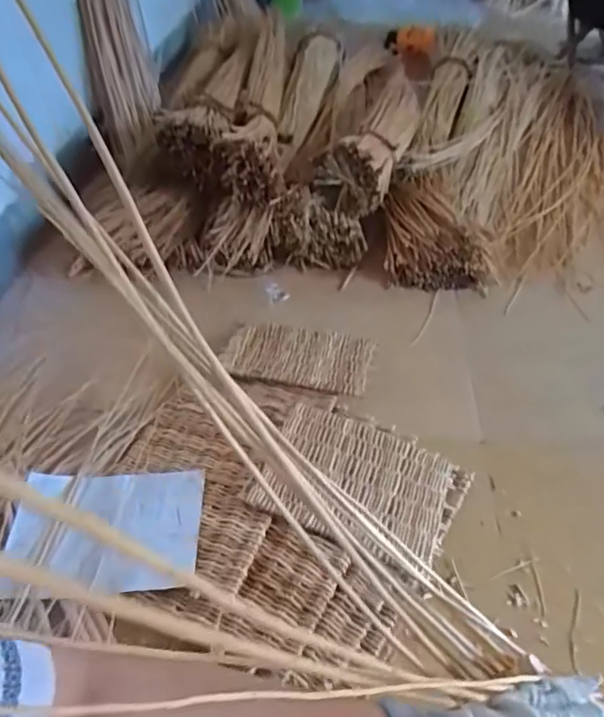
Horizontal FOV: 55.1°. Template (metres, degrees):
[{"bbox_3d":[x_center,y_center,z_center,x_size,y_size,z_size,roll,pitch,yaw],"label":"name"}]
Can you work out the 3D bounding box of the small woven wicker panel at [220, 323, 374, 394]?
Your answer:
[{"bbox_3d":[-0.014,-0.005,1.310,0.336,0.021,0.222,3,37,13],"label":"small woven wicker panel"}]

